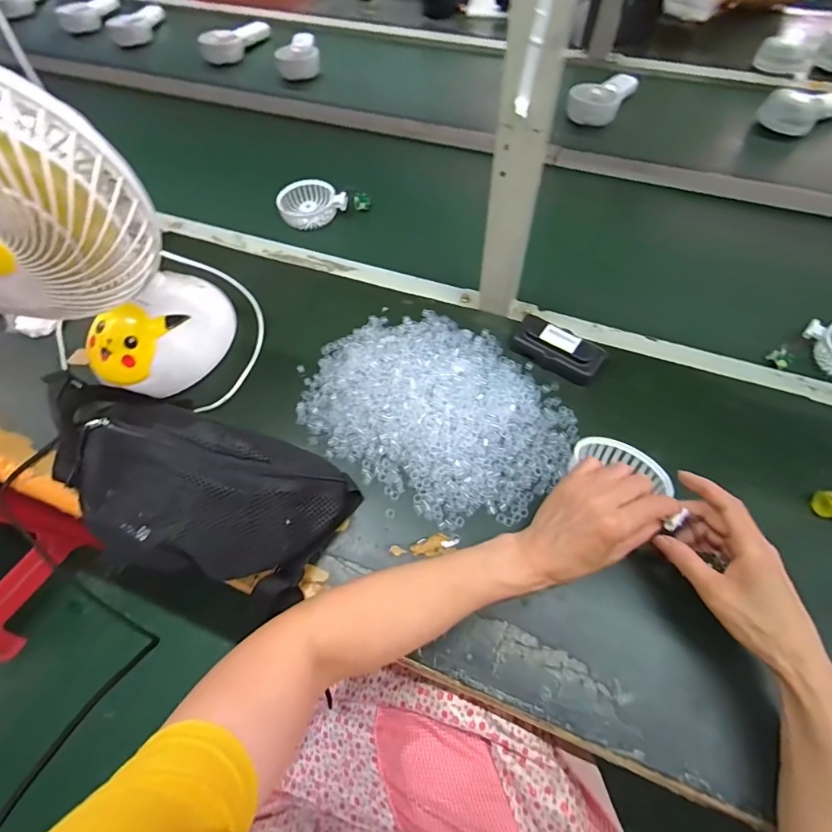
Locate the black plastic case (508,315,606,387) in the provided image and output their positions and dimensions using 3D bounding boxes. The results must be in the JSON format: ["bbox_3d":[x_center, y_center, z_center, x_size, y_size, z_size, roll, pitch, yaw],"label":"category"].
[{"bbox_3d":[0.165,-0.080,0.525,0.102,0.021,0.050,32,66,19],"label":"black plastic case"}]

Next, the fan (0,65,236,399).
[{"bbox_3d":[-0.320,-0.147,0.421,0.186,0.321,0.133,-18,61,-8],"label":"fan"}]

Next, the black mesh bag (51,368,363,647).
[{"bbox_3d":[-0.238,0.055,0.442,0.324,0.067,0.164,25,64,15],"label":"black mesh bag"}]

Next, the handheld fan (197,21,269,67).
[{"bbox_3d":[-0.414,-0.869,1.040,0.170,0.051,0.075,-29,63,-14],"label":"handheld fan"}]

